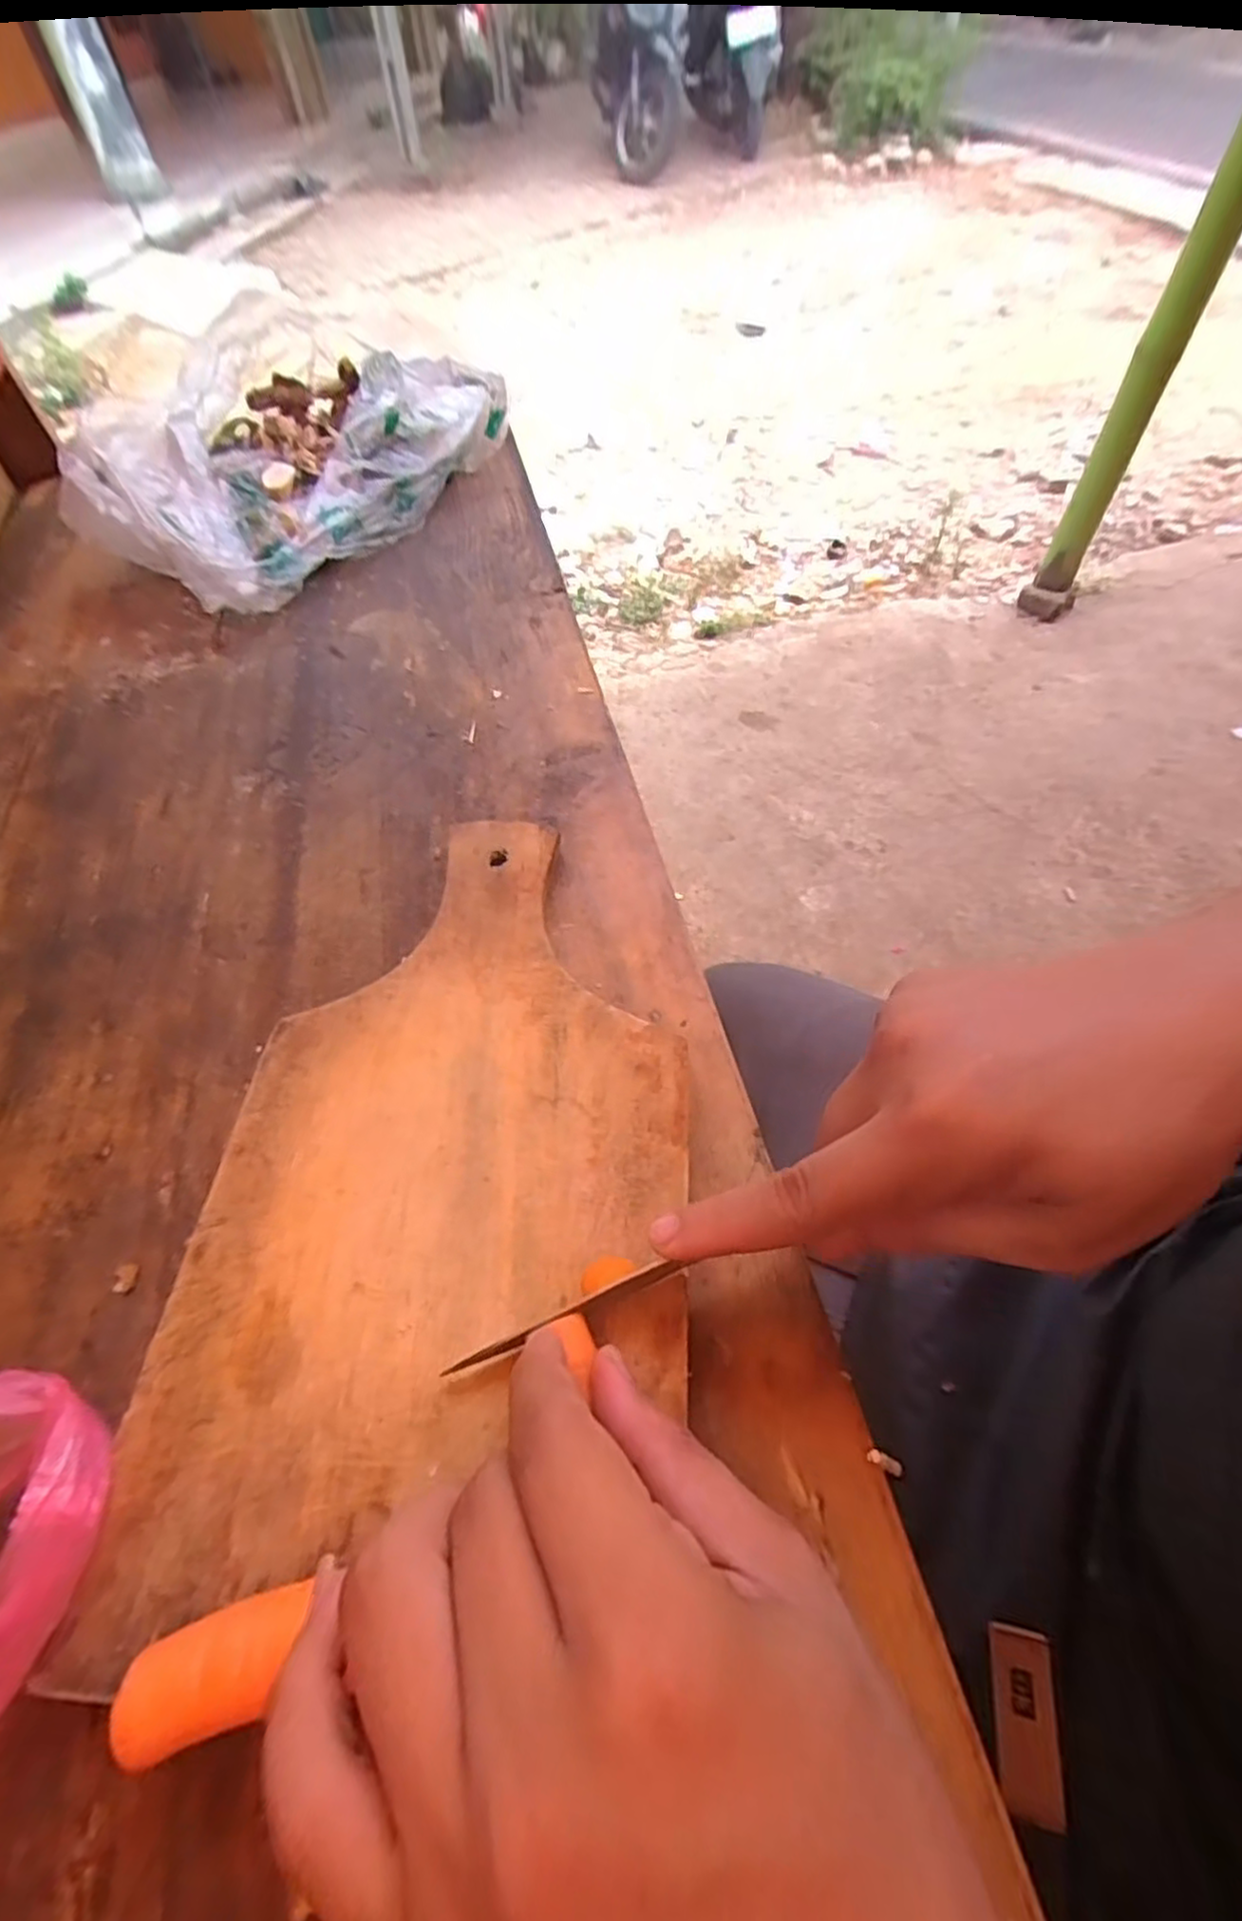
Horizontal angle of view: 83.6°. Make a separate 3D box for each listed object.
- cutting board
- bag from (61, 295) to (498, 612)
[{"bbox_3d":[-0.059,0.057,0.250,0.158,0.008,0.273,0,57,4],"label":"cutting board"},{"bbox_3d":[-0.247,-0.373,0.513,0.198,0.088,0.289,31,64,22],"label":"bag"}]

